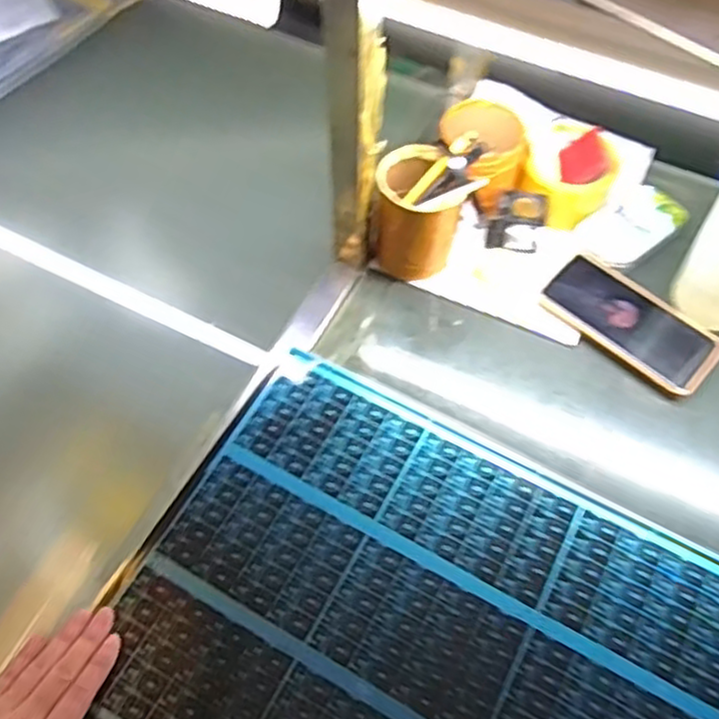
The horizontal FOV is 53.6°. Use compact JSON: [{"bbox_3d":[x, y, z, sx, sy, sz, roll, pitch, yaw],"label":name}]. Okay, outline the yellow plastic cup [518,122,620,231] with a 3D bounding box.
[{"bbox_3d":[0.216,-0.190,0.733,0.091,0.050,0.109,26,61,15],"label":"yellow plastic cup"}]

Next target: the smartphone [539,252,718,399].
[{"bbox_3d":[0.257,-0.034,0.675,0.161,0.015,0.084,38,65,21],"label":"smartphone"}]

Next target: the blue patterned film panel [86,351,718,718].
[{"bbox_3d":[0.110,0.237,0.519,0.564,0.011,0.326,26,61,15],"label":"blue patterned film panel"}]

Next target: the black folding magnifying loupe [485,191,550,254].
[{"bbox_3d":[0.157,-0.141,0.716,0.058,0.047,0.047,15,59,9],"label":"black folding magnifying loupe"}]

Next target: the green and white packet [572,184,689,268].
[{"bbox_3d":[0.278,-0.135,0.727,0.119,0.017,0.067,-35,64,-20],"label":"green and white packet"}]

